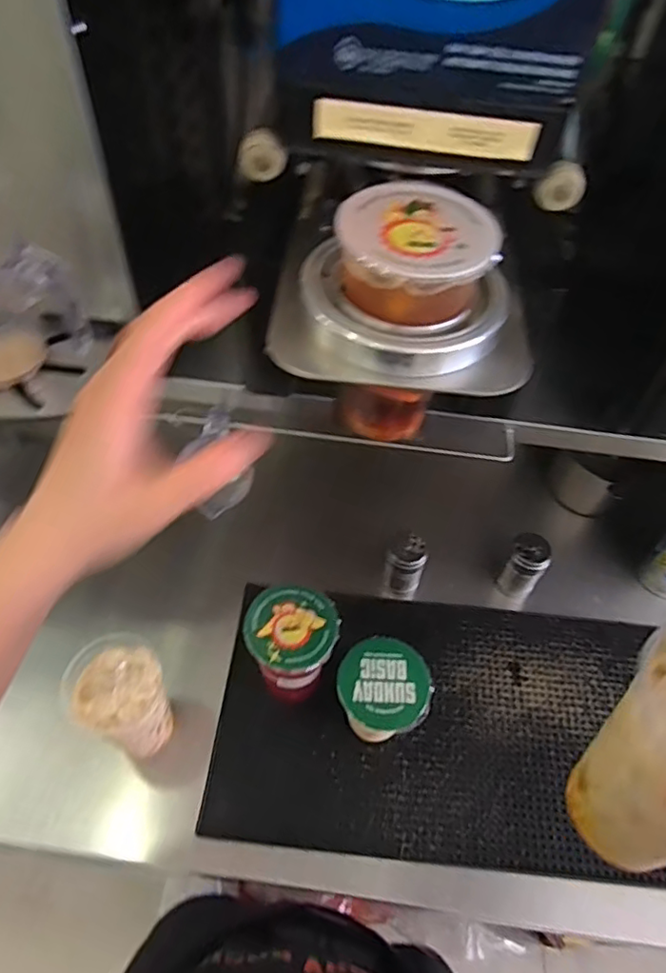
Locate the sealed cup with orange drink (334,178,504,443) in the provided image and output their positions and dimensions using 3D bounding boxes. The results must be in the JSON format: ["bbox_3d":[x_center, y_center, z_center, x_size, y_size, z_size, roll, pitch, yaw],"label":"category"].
[{"bbox_3d":[0.045,-0.103,0.403,0.084,0.162,0.087,2,54,-3],"label":"sealed cup with orange drink"}]

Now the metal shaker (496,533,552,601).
[{"bbox_3d":[0.253,0.111,0.786,0.050,0.109,0.046,2,54,-3],"label":"metal shaker"}]

